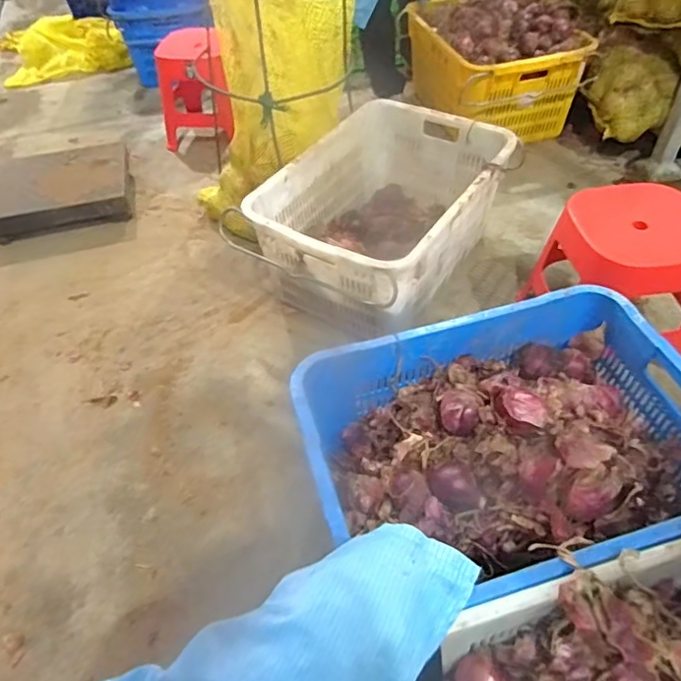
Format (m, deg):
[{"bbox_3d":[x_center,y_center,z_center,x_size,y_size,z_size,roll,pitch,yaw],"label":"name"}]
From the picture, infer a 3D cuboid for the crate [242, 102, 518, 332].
[{"bbox_3d":[0.111,-0.309,1.367,0.430,0.275,0.606,26,55,25],"label":"crate"}]

